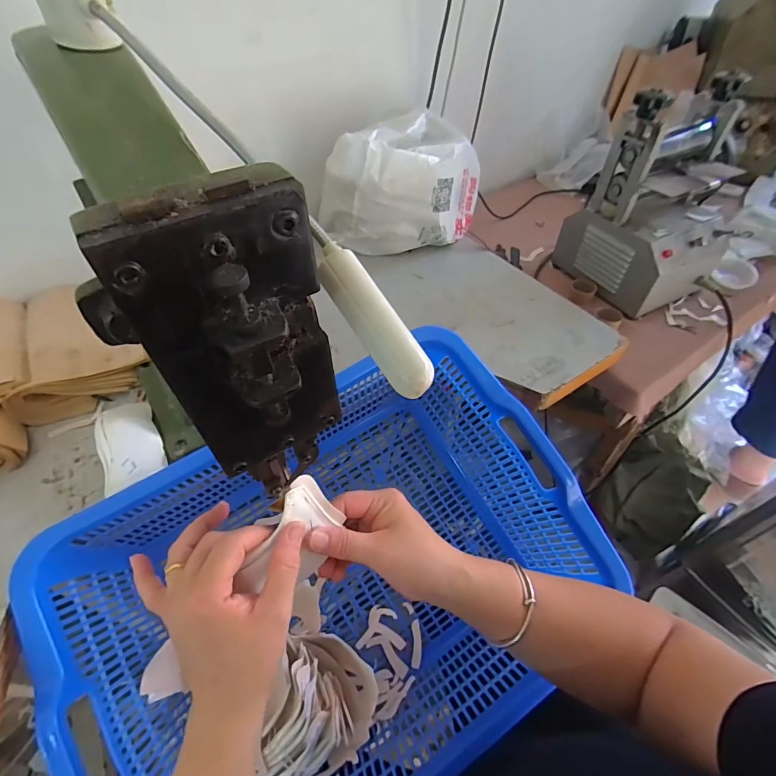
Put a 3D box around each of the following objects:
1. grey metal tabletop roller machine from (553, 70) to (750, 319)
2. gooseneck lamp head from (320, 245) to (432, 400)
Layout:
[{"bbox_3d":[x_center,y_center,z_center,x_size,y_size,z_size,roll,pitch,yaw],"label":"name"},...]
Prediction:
[{"bbox_3d":[0.452,-0.310,0.674,0.199,0.277,0.206,-24,54,-18],"label":"grey metal tabletop roller machine"},{"bbox_3d":[-0.008,-0.035,0.203,0.018,0.017,0.088,-31,82,-22],"label":"gooseneck lamp head"}]

